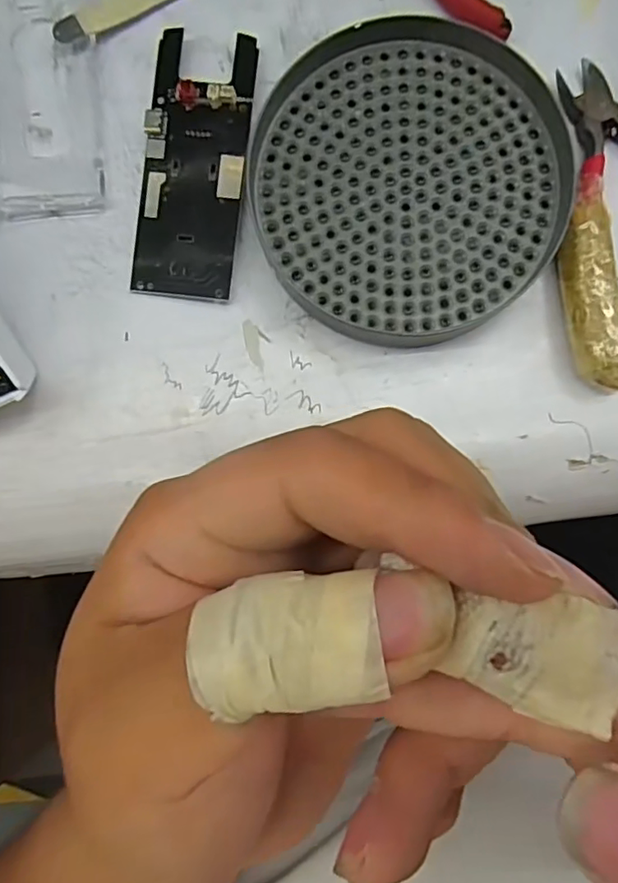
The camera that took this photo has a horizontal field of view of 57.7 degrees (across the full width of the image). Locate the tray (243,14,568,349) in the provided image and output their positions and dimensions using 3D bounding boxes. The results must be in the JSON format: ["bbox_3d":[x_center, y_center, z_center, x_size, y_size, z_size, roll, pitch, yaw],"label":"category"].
[{"bbox_3d":[0.036,-0.097,0.211,0.111,0.014,0.117,0,88,2],"label":"tray"}]

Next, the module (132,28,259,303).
[{"bbox_3d":[-0.044,-0.106,0.216,0.039,0.008,0.099,6,88,2],"label":"module"}]

